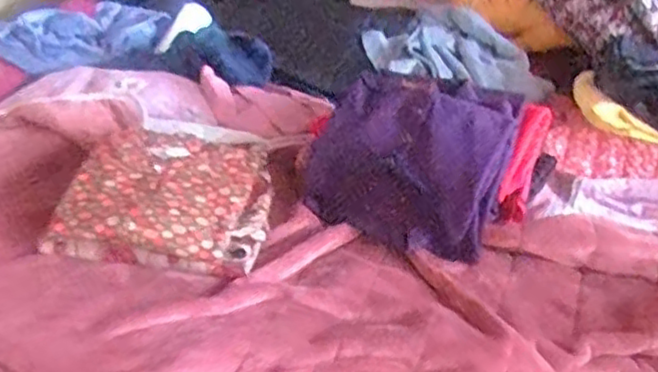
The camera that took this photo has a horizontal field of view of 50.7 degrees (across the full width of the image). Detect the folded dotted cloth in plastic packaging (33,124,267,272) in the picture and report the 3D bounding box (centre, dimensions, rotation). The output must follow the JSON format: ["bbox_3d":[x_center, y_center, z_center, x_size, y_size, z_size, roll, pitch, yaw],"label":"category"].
[{"bbox_3d":[-0.223,0.008,0.976,0.283,0.077,0.251,9,39,4],"label":"folded dotted cloth in plastic packaging"}]

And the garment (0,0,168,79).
[{"bbox_3d":[-0.503,-0.300,1.398,0.291,0.087,0.189,-21,50,-37],"label":"garment"}]

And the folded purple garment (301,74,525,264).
[{"bbox_3d":[0.121,-0.041,1.022,0.274,0.145,0.231,24,39,11],"label":"folded purple garment"}]

